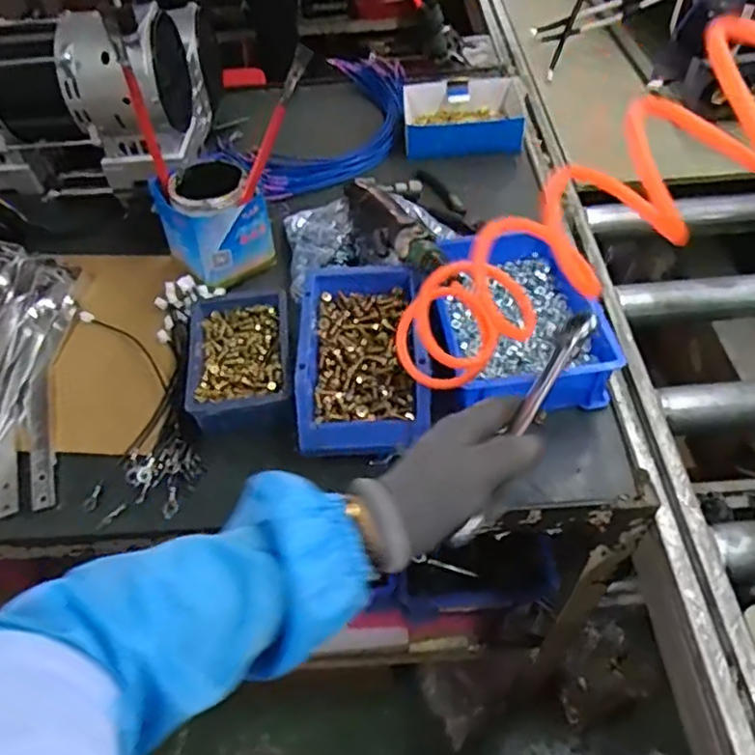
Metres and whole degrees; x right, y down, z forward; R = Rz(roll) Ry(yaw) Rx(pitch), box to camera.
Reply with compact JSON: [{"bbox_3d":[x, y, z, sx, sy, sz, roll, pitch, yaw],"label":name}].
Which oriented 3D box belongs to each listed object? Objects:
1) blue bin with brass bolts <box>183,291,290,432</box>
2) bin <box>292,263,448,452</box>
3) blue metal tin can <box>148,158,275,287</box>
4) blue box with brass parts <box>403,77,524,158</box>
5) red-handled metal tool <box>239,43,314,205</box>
[{"bbox_3d":[-0.131,-0.017,0.617,0.099,0.049,0.157,-10,51,-3],"label":"blue bin with brass bolts"},{"bbox_3d":[-0.006,-0.018,0.593,0.122,0.071,0.185,0,51,5],"label":"bin"},{"bbox_3d":[-0.179,-0.170,0.707,0.105,0.094,0.093,-26,54,-15],"label":"blue metal tin can"},{"bbox_3d":[0.118,-0.353,0.882,0.163,0.047,0.127,-2,51,3],"label":"blue box with brass parts"},{"bbox_3d":[-0.100,-0.237,0.621,0.020,0.159,0.019,3,41,-40],"label":"red-handled metal tool"}]

